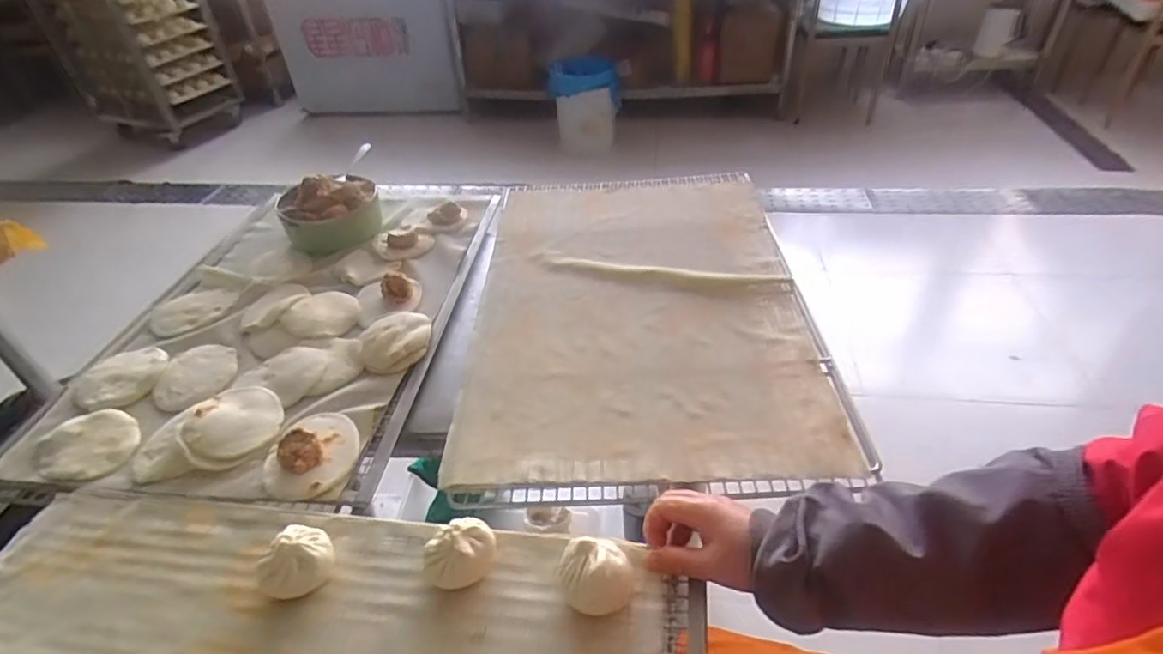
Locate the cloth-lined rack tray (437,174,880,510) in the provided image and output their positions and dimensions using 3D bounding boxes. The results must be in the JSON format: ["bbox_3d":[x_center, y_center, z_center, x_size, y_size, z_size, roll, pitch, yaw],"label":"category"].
[{"bbox_3d":[0.069,-0.042,0.768,0.395,0.029,0.596,-2,39,2],"label":"cloth-lined rack tray"}]

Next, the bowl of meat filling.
[{"bbox_3d":[-0.382,-0.182,0.923,0.143,0.084,0.117,-19,41,-18],"label":"bowl of meat filling"}]

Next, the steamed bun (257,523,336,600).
[{"bbox_3d":[-0.228,0.188,0.487,0.052,0.039,0.058,25,46,31],"label":"steamed bun"}]

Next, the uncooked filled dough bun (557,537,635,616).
[{"bbox_3d":[0.011,0.192,0.467,0.055,0.043,0.048,-6,39,-3],"label":"uncooked filled dough bun"}]

